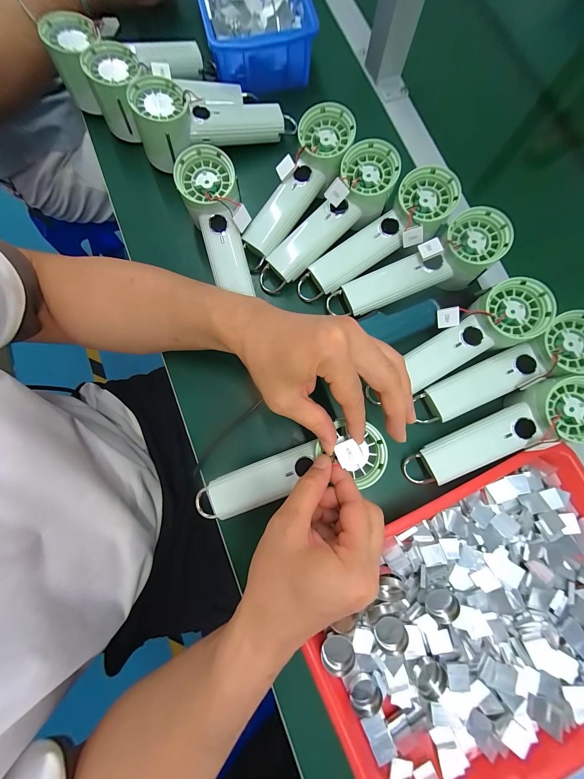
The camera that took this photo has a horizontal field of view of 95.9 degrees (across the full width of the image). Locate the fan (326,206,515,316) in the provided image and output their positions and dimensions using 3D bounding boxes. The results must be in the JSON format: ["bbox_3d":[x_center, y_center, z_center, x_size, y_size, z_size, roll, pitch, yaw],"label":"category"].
[{"bbox_3d":[0.137,-0.131,0.303,0.197,0.052,0.061,-22,80,10],"label":"fan"}]

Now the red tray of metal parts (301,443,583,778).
[{"bbox_3d":[0.192,0.227,0.256,0.337,0.033,0.236,-27,81,-5],"label":"red tray of metal parts"}]

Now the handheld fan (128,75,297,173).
[{"bbox_3d":[-0.091,-0.333,0.318,0.192,0.057,0.066,-27,81,-5],"label":"handheld fan"}]

